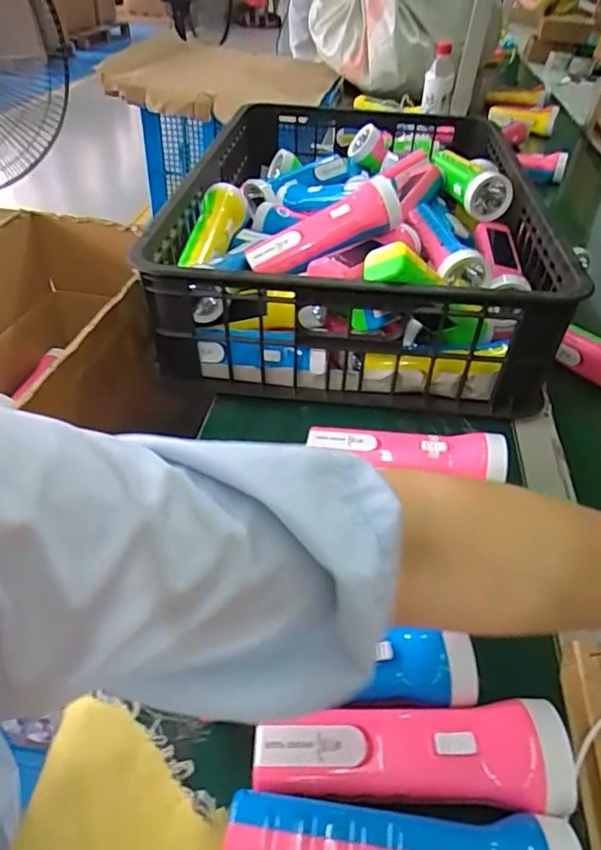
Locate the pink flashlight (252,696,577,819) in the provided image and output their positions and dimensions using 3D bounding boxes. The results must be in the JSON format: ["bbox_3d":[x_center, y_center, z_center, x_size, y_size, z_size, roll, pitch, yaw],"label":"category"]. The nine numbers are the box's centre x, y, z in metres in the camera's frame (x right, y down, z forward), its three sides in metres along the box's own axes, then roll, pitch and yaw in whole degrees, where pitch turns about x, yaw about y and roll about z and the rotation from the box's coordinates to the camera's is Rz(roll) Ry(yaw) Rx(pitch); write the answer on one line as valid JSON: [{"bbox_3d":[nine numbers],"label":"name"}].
[{"bbox_3d":[0.056,0.181,0.287,0.167,0.039,0.051,0,44,-3],"label":"pink flashlight"}]

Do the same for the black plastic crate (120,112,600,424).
[{"bbox_3d":[0.069,-0.259,0.683,0.389,0.146,0.560,7,43,2],"label":"black plastic crate"}]

